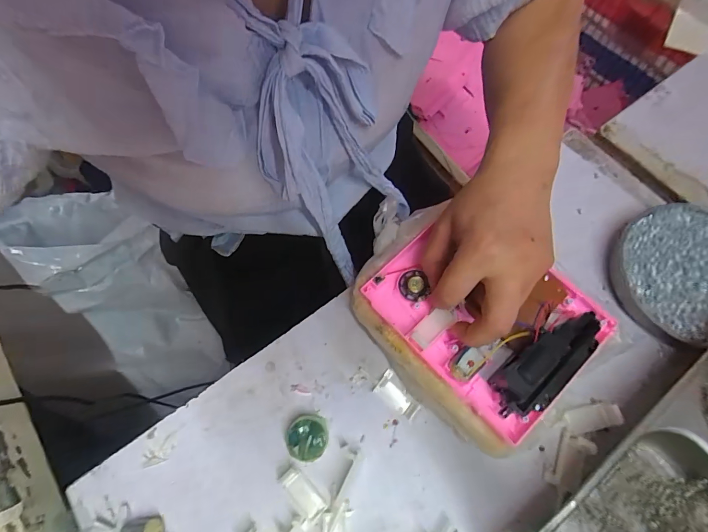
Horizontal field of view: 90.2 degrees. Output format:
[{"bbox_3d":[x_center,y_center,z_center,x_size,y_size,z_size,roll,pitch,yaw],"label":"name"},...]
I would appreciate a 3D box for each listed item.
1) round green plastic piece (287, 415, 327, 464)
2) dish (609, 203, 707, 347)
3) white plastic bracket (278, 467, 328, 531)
[{"bbox_3d":[-0.039,0.140,0.287,0.035,0.017,0.033,-1,68,2],"label":"round green plastic piece"},{"bbox_3d":[0.303,0.002,0.319,0.127,0.029,0.121,-1,68,2],"label":"dish"},{"bbox_3d":[-0.042,0.179,0.275,0.022,0.010,0.040,-38,72,-12],"label":"white plastic bracket"}]

